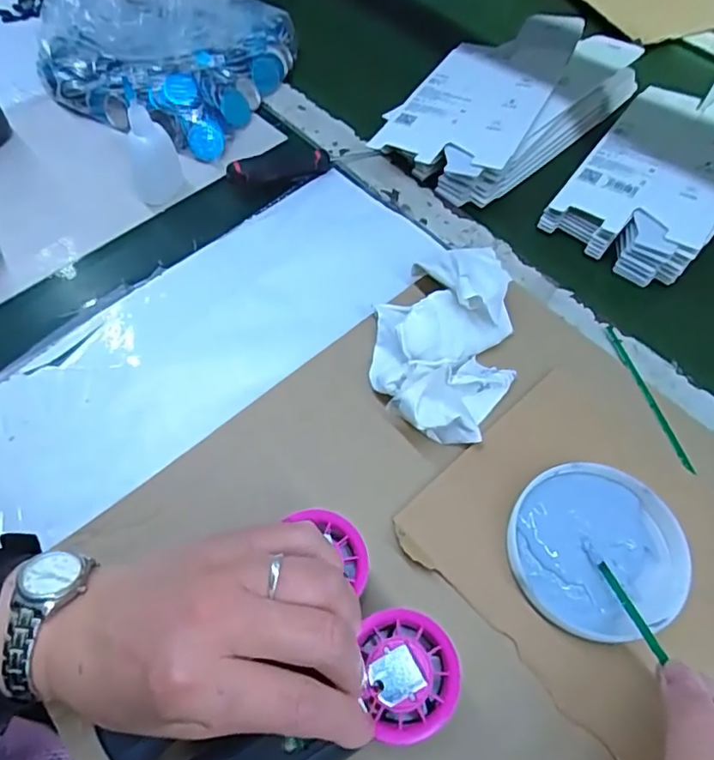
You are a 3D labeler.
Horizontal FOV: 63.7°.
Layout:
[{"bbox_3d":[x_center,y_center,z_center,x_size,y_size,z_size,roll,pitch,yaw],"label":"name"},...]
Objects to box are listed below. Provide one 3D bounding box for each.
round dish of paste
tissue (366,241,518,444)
[{"bbox_3d":[0.142,0.101,0.345,0.097,0.015,0.103,-1,61,1],"label":"round dish of paste"},{"bbox_3d":[0.061,-0.035,0.406,0.099,0.044,0.157,2,61,3],"label":"tissue"}]

